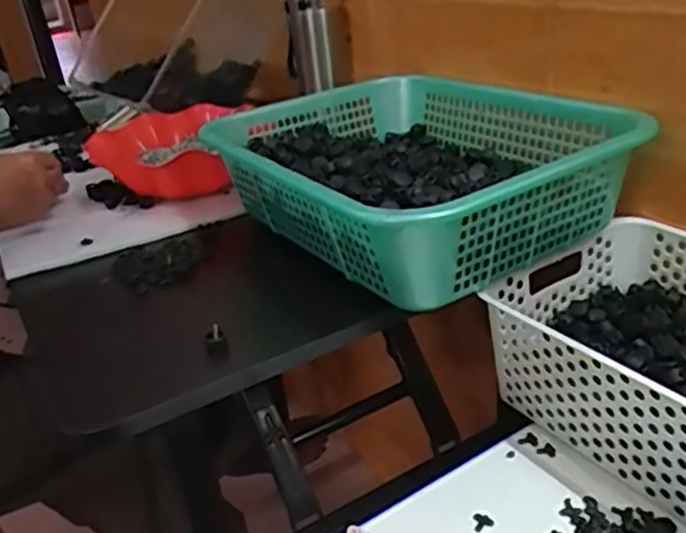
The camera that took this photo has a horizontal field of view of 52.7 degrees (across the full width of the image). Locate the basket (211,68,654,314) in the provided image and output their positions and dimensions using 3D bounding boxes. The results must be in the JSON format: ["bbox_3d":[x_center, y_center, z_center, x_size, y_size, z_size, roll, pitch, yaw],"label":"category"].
[{"bbox_3d":[0.062,-0.098,0.680,0.280,0.088,0.366,-22,31,-25],"label":"basket"}]

